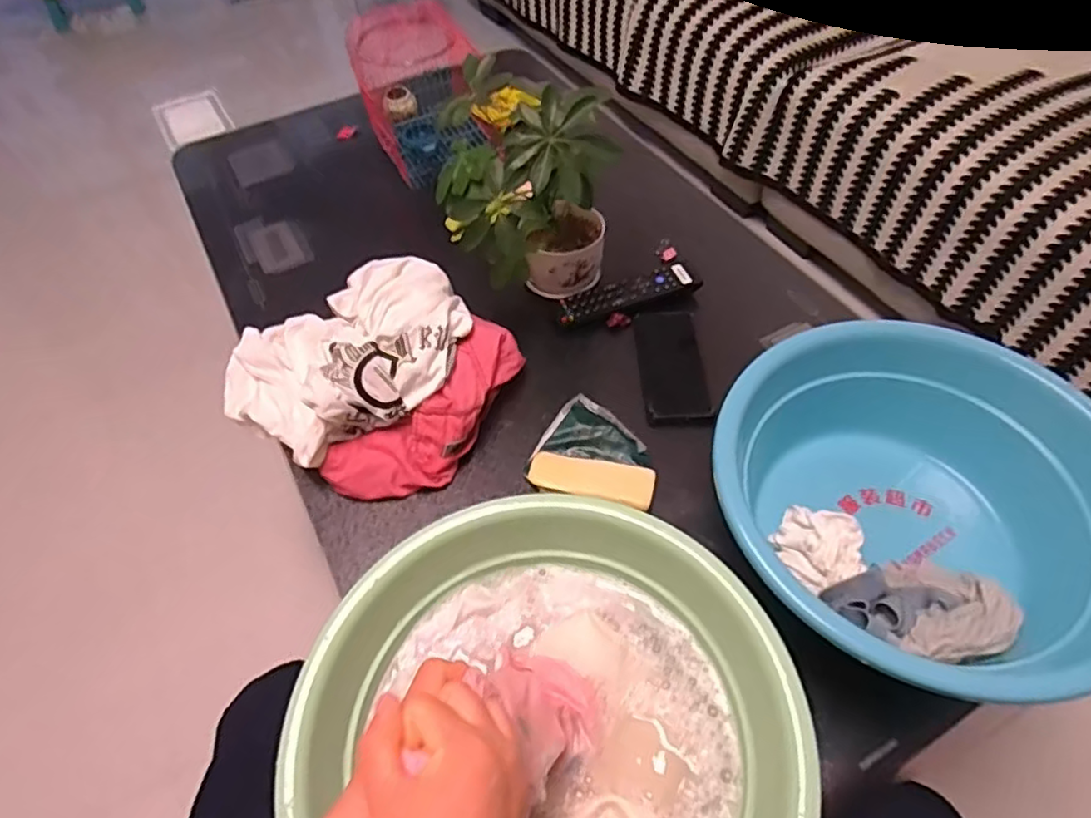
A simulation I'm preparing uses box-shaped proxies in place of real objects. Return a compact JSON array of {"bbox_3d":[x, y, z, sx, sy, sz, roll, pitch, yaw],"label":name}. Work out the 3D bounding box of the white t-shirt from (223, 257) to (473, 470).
[{"bbox_3d":[-0.224,-0.071,0.752,0.272,0.128,0.255,-2,53,2],"label":"white t-shirt"}]

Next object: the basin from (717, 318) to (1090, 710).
[{"bbox_3d":[0.309,0.102,0.580,0.278,0.154,0.320,-20,55,-11],"label":"basin"}]

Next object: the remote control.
[{"bbox_3d":[0.107,-0.148,0.846,0.187,0.020,0.051,-15,54,-8],"label":"remote control"}]

